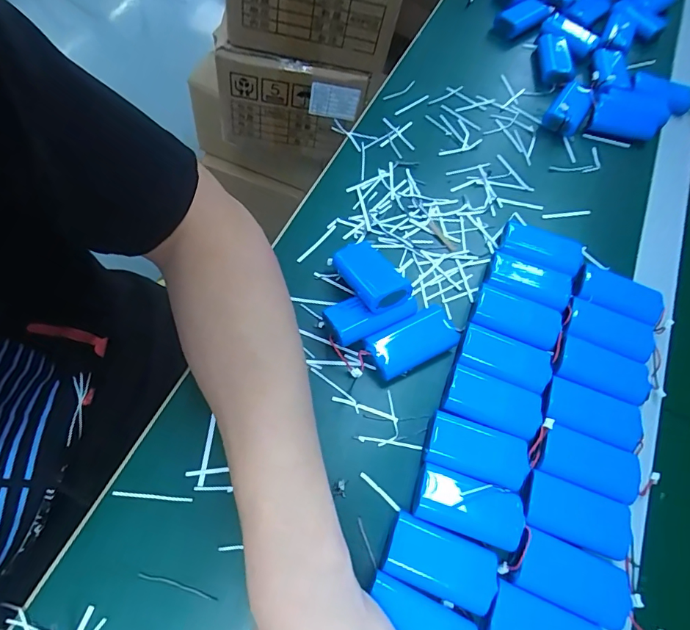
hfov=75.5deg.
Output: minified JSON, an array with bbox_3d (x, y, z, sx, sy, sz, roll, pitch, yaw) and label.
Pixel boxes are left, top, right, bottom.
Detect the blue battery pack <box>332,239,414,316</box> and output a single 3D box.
[{"bbox_3d":[0.019,-0.032,0.351,0.035,0.015,0.069,-28,53,-16],"label":"blue battery pack"}]

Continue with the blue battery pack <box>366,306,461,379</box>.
[{"bbox_3d":[0.053,0.020,0.344,0.073,0.018,0.035,-27,67,-16],"label":"blue battery pack"}]

